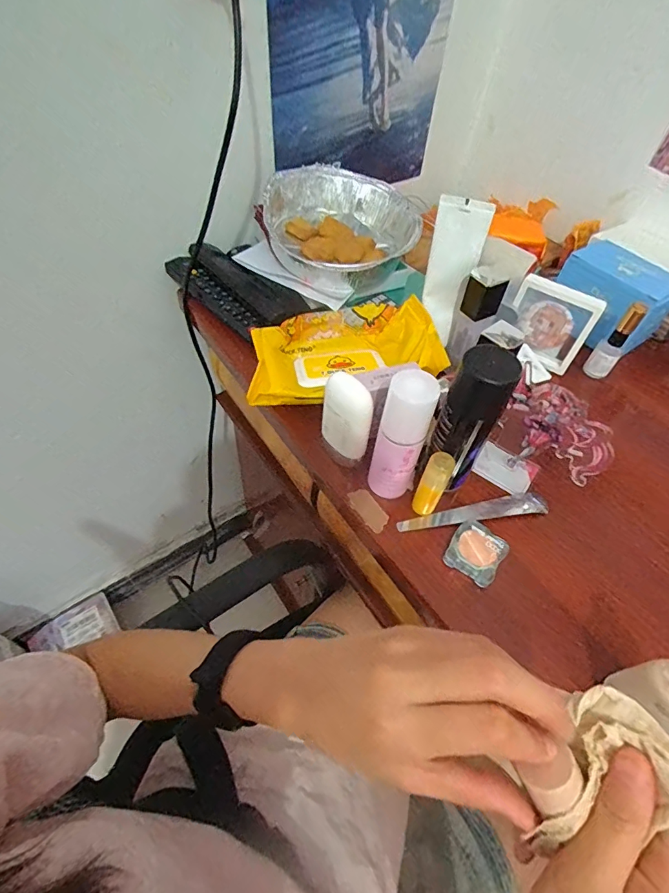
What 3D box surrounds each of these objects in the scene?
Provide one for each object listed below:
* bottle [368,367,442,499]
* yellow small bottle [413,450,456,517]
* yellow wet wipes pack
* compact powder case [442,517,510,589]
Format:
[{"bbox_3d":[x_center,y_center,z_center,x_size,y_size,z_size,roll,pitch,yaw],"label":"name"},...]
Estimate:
[{"bbox_3d":[0.054,-0.005,0.362,0.036,0.125,0.030,17,52,7],"label":"bottle"},{"bbox_3d":[0.083,0.033,0.375,0.020,0.069,0.015,25,53,13],"label":"yellow small bottle"},{"bbox_3d":[0.011,-0.105,0.477,0.198,0.045,0.121,0,52,-7],"label":"yellow wet wipes pack"},{"bbox_3d":[0.121,0.088,0.376,0.043,0.010,0.048,32,55,18],"label":"compact powder case"}]

